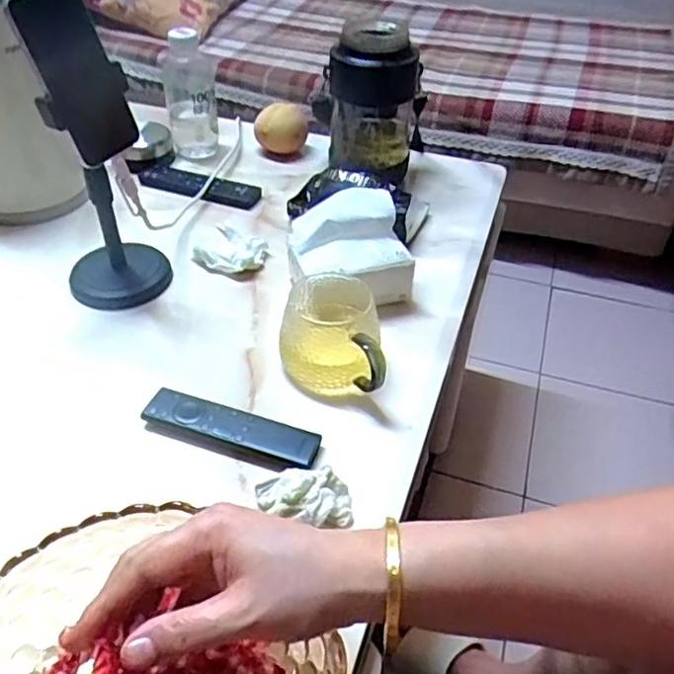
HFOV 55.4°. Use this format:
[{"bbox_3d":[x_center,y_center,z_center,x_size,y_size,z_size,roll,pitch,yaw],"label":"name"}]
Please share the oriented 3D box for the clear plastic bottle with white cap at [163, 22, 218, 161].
[{"bbox_3d":[-0.208,-0.347,0.907,0.065,0.153,0.065,-12,44,-15],"label":"clear plastic bottle with white cap"}]

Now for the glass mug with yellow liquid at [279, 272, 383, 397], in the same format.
[{"bbox_3d":[-0.009,0.000,0.612,0.090,0.075,0.119,-4,42,-7],"label":"glass mug with yellow liquid"}]

